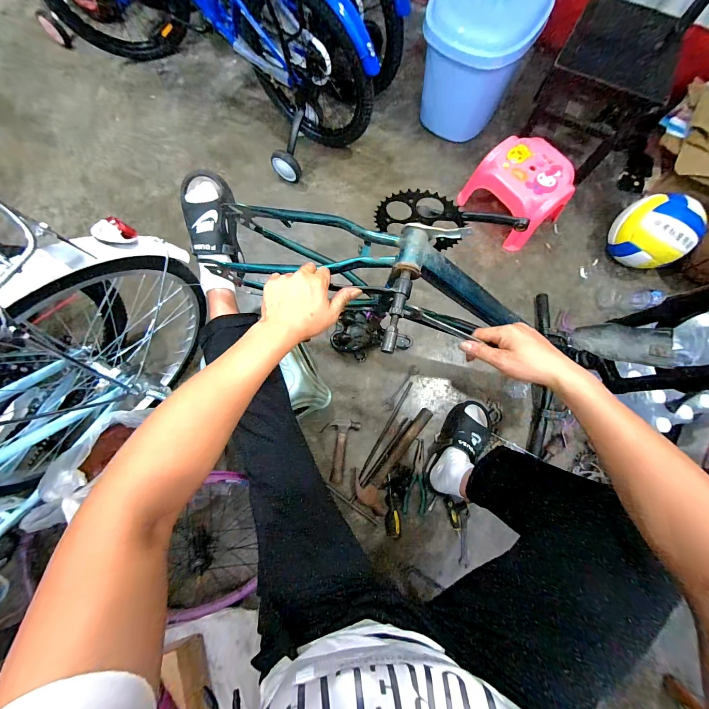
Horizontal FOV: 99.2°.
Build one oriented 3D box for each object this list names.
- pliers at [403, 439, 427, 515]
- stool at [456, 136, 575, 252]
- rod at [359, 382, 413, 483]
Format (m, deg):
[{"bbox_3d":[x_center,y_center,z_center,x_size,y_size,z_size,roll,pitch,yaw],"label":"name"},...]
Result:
[{"bbox_3d":[0.176,0.346,0.859,0.063,0.011,0.199,6,76,0],"label":"pliers"},{"bbox_3d":[0.519,-0.519,0.980,0.203,0.204,0.281,-42,81,-7],"label":"stool"},{"bbox_3d":[0.095,0.219,0.888,0.015,0.013,0.320,30,77,6],"label":"rod"}]

